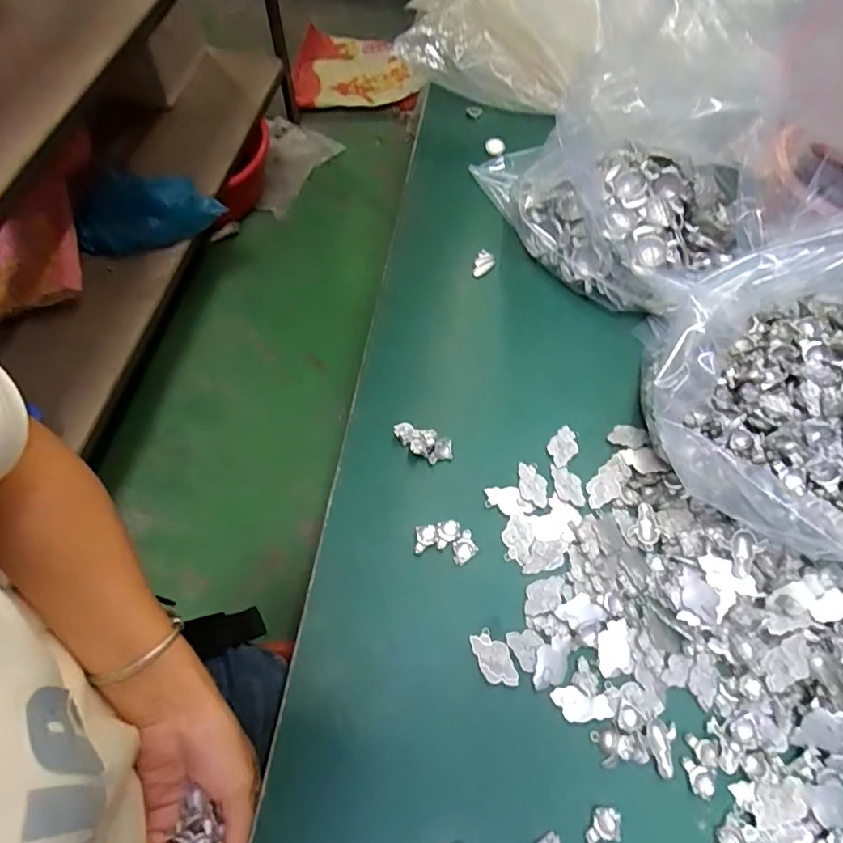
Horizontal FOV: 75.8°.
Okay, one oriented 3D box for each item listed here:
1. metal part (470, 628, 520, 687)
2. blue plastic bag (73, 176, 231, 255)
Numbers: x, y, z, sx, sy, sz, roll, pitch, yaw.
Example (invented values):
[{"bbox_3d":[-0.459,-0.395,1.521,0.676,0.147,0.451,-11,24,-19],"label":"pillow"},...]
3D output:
[{"bbox_3d":[0.048,0.158,0.360,0.021,0.005,0.037,-19,64,-12],"label":"metal part"},{"bbox_3d":[-0.598,-0.443,1.153,0.281,0.123,0.138,-4,60,16],"label":"blue plastic bag"}]

